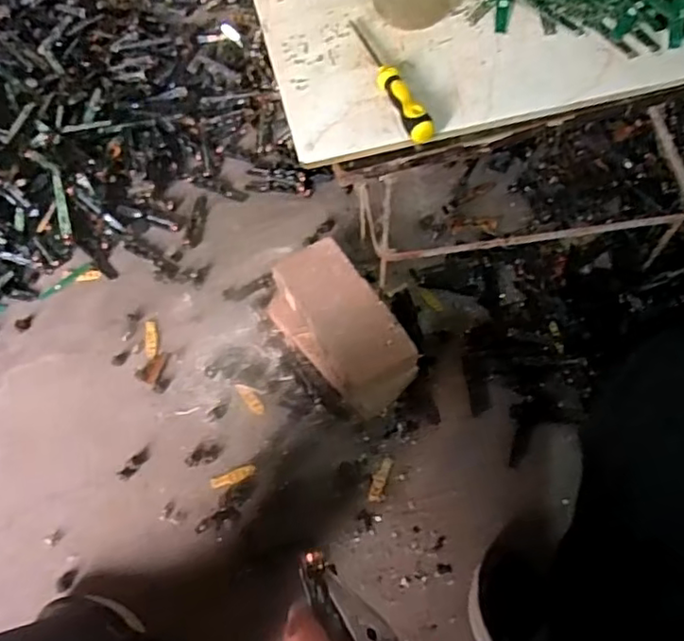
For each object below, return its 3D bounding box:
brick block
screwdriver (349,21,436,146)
[{"bbox_3d":[-0.002,0.010,0.882,0.123,0.078,0.242,-32,67,-15],"label":"brick block"},{"bbox_3d":[0.039,-0.210,0.530,0.021,0.023,0.152,-21,68,-8],"label":"screwdriver"}]

